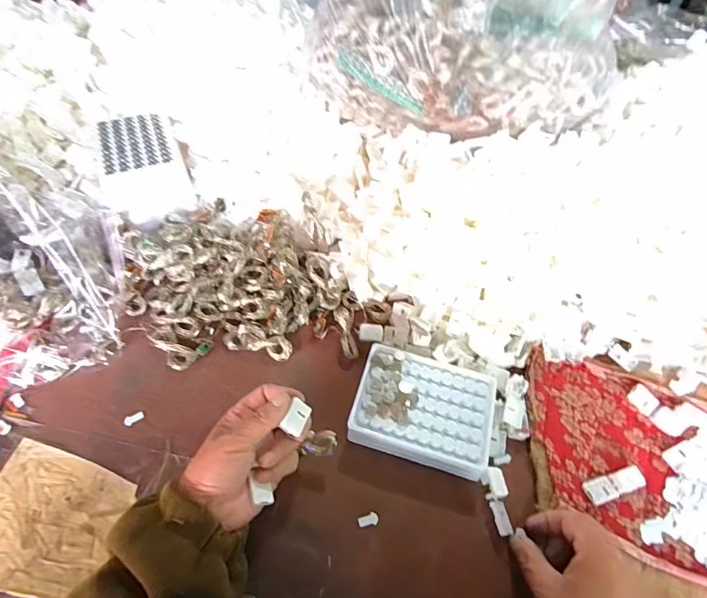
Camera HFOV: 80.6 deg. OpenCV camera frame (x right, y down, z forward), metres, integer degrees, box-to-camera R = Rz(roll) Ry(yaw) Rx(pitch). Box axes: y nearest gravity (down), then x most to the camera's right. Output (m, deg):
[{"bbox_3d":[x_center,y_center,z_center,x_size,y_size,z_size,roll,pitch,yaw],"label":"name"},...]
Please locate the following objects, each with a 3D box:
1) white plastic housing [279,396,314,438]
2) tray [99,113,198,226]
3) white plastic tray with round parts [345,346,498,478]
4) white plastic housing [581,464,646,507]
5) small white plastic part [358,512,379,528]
[{"bbox_3d":[-0.047,0.100,0.349,0.017,0.010,0.025,35,59,-16],"label":"white plastic housing"},{"bbox_3d":[-0.267,-0.171,0.532,0.104,0.055,0.140,-16,60,-13],"label":"tray"},{"bbox_3d":[0.069,0.108,0.412,0.129,0.029,0.099,15,60,8],"label":"white plastic tray with round parts"},{"bbox_3d":[0.245,0.173,0.388,0.061,0.009,0.020,-16,60,-10],"label":"white plastic housing"},{"bbox_3d":[0.013,0.197,0.371,0.018,0.004,0.010,-19,61,-12],"label":"small white plastic part"}]

